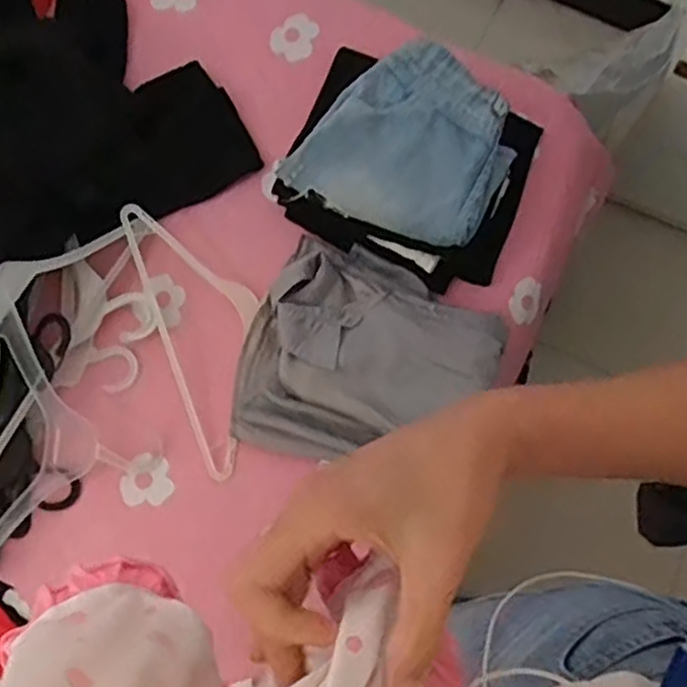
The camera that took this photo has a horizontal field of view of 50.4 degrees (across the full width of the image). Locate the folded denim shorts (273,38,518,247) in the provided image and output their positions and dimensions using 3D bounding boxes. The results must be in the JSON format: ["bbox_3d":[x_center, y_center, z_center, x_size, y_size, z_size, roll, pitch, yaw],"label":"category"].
[{"bbox_3d":[0.086,-0.265,0.937,0.256,0.056,0.250,28,74,6],"label":"folded denim shorts"}]

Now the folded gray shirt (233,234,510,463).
[{"bbox_3d":[0.019,0.026,0.940,0.306,0.065,0.296,27,74,6],"label":"folded gray shirt"}]

